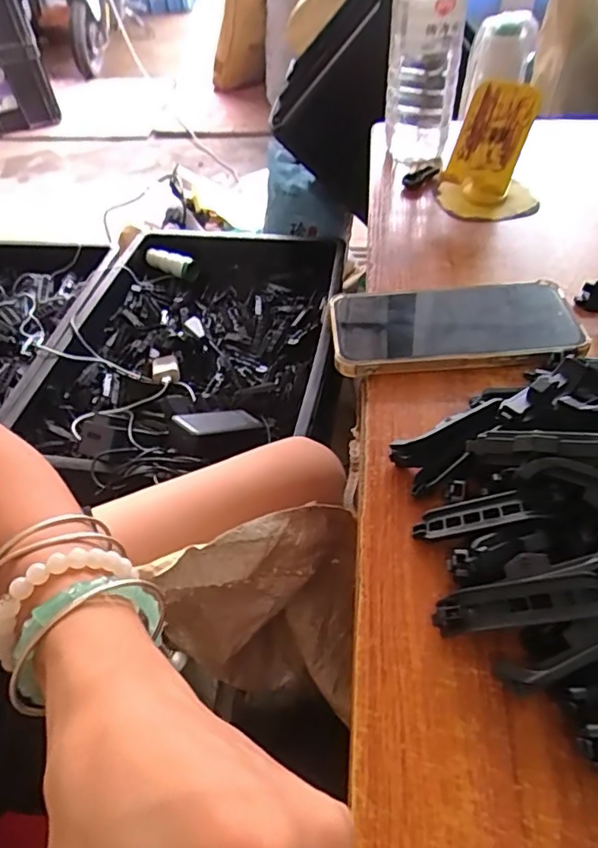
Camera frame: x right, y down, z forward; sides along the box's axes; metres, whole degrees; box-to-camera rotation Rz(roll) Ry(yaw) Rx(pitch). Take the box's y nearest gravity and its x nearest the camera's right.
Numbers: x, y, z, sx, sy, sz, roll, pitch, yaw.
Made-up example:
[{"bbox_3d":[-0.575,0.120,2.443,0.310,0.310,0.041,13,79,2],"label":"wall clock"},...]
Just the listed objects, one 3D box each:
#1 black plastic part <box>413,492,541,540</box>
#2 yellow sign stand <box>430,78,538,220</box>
[{"bbox_3d":[0.086,0.046,0.285,0.057,0.004,0.018,-17,42,23],"label":"black plastic part"},{"bbox_3d":[0.175,-0.244,0.513,0.091,0.094,0.070,10,48,13],"label":"yellow sign stand"}]

